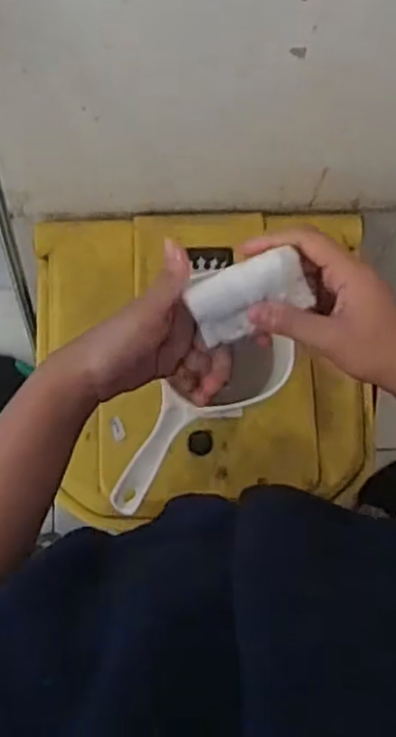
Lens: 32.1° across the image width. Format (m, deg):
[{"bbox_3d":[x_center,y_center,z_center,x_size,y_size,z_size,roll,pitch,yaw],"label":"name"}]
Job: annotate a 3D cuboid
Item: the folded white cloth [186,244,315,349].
[{"bbox_3d":[0.032,-0.047,0.433,0.071,0.022,0.042,-22,113,4],"label":"folded white cloth"}]

